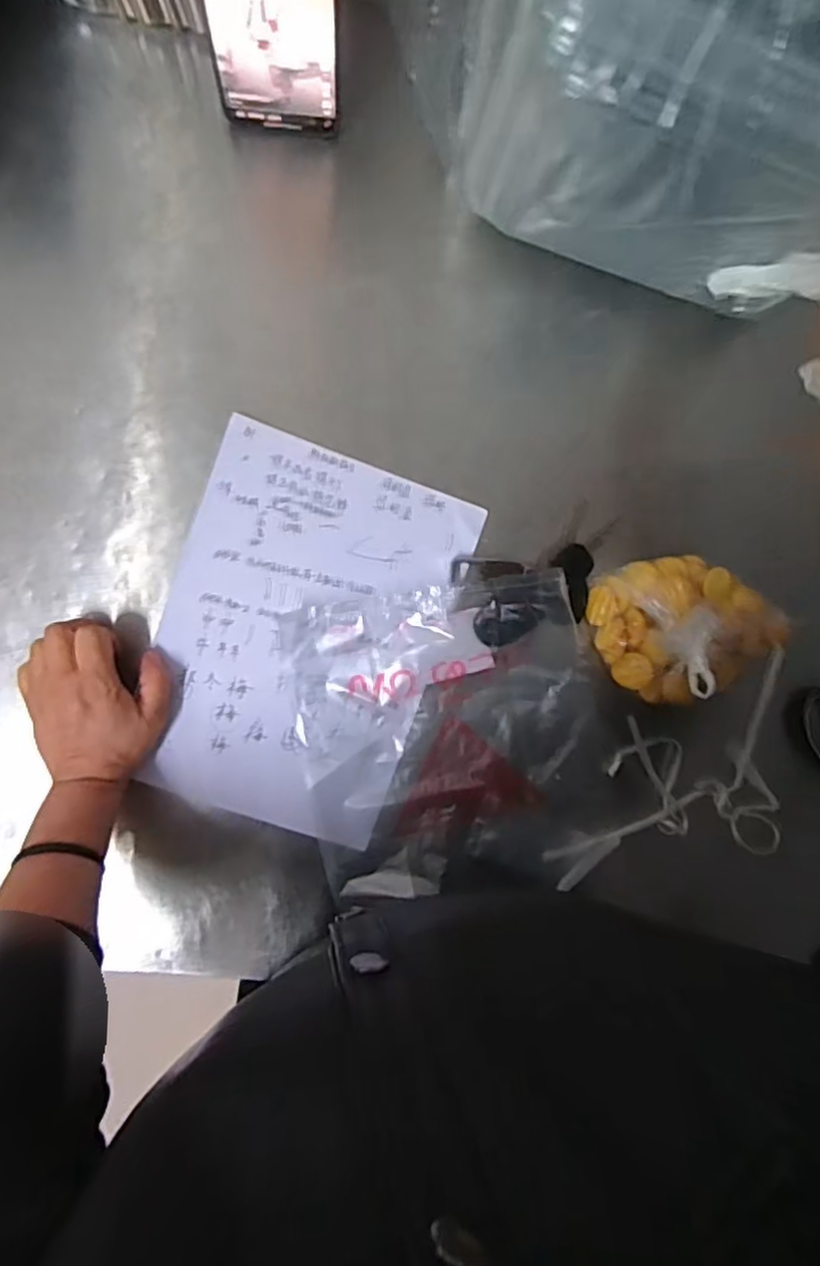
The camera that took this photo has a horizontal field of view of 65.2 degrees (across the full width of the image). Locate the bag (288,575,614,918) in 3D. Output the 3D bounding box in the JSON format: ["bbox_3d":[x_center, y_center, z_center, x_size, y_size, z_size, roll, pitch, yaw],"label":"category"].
[{"bbox_3d":[0.036,0.084,0.471,0.222,0.022,0.232,-8,93,-4],"label":"bag"}]

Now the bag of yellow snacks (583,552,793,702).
[{"bbox_3d":[0.201,-0.004,0.468,0.136,0.046,0.108,-14,93,-4],"label":"bag of yellow snacks"}]

